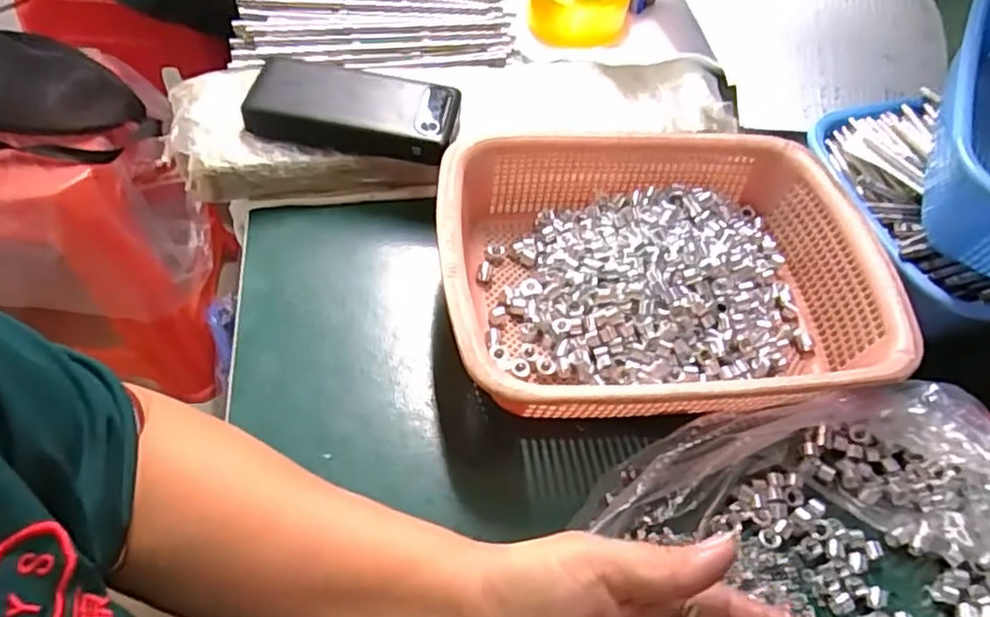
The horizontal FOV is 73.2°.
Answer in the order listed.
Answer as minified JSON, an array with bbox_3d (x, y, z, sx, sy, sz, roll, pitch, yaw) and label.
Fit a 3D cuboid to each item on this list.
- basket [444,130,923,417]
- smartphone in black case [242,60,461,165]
[{"bbox_3d":[0.110,-0.023,0.458,0.293,0.069,0.213,-3,56,-10],"label":"basket"},{"bbox_3d":[-0.105,-0.153,0.508,0.152,0.024,0.077,14,55,2],"label":"smartphone in black case"}]

